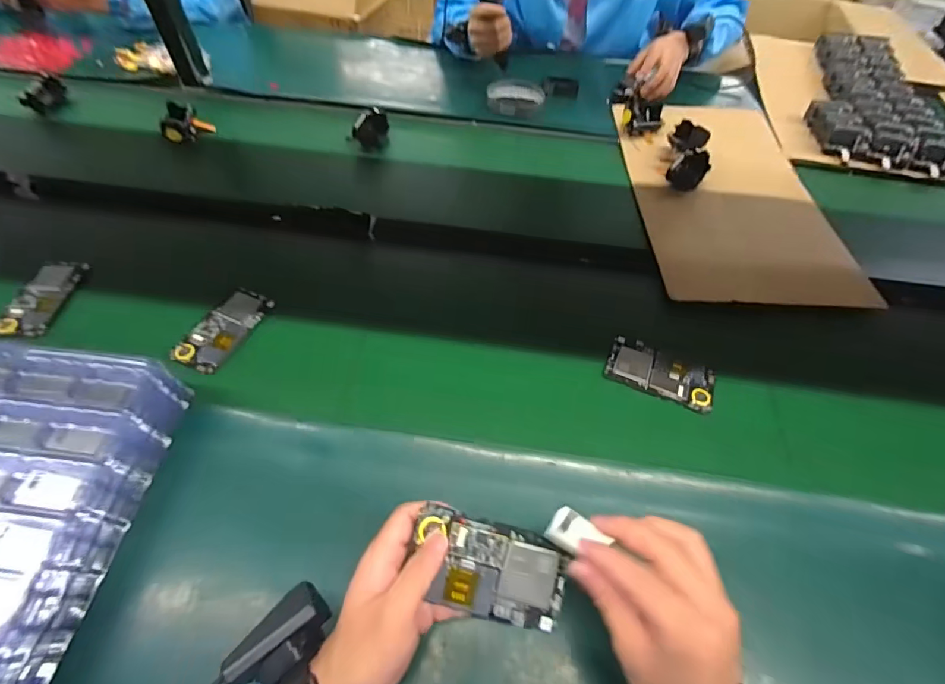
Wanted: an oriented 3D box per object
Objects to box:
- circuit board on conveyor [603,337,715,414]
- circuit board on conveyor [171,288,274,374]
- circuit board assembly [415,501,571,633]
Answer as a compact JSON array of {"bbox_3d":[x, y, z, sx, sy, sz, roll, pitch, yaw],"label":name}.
[{"bbox_3d":[0.228,0.037,0.554,0.123,0.010,0.063,20,55,14],"label":"circuit board on conveyor"},{"bbox_3d":[-0.310,-0.015,0.574,0.061,0.018,0.122,17,54,12],"label":"circuit board on conveyor"},{"bbox_3d":[0.014,0.175,0.350,0.118,0.007,0.067,17,79,-4],"label":"circuit board assembly"}]

